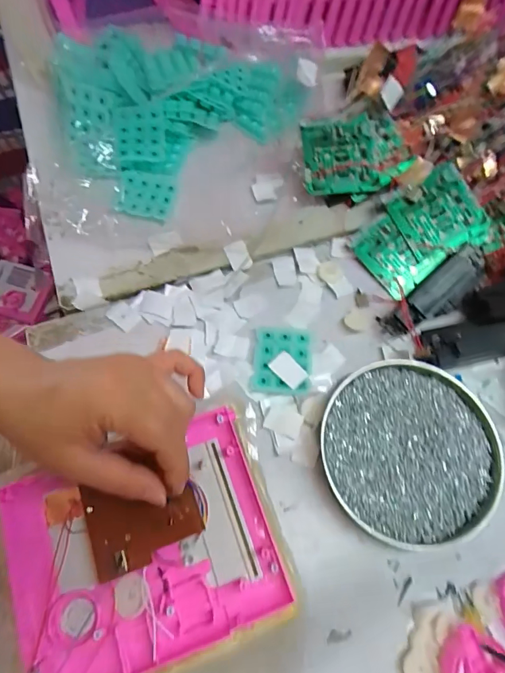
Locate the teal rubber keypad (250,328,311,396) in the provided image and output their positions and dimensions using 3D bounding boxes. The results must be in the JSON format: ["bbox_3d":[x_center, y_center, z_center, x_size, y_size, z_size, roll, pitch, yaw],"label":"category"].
[{"bbox_3d":[0.026,0.021,0.357,0.048,0.006,0.058,5,69,-1],"label":"teal rubber keypad"}]

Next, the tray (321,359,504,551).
[{"bbox_3d":[0.123,0.089,0.325,0.131,0.027,0.134,1,69,-2],"label":"tray"}]

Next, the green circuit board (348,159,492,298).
[{"bbox_3d":[0.158,-0.096,0.390,0.114,0.006,0.076,-36,84,6],"label":"green circuit board"}]

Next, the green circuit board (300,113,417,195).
[{"bbox_3d":[0.099,-0.174,0.399,0.098,0.010,0.070,-6,89,-4],"label":"green circuit board"}]

